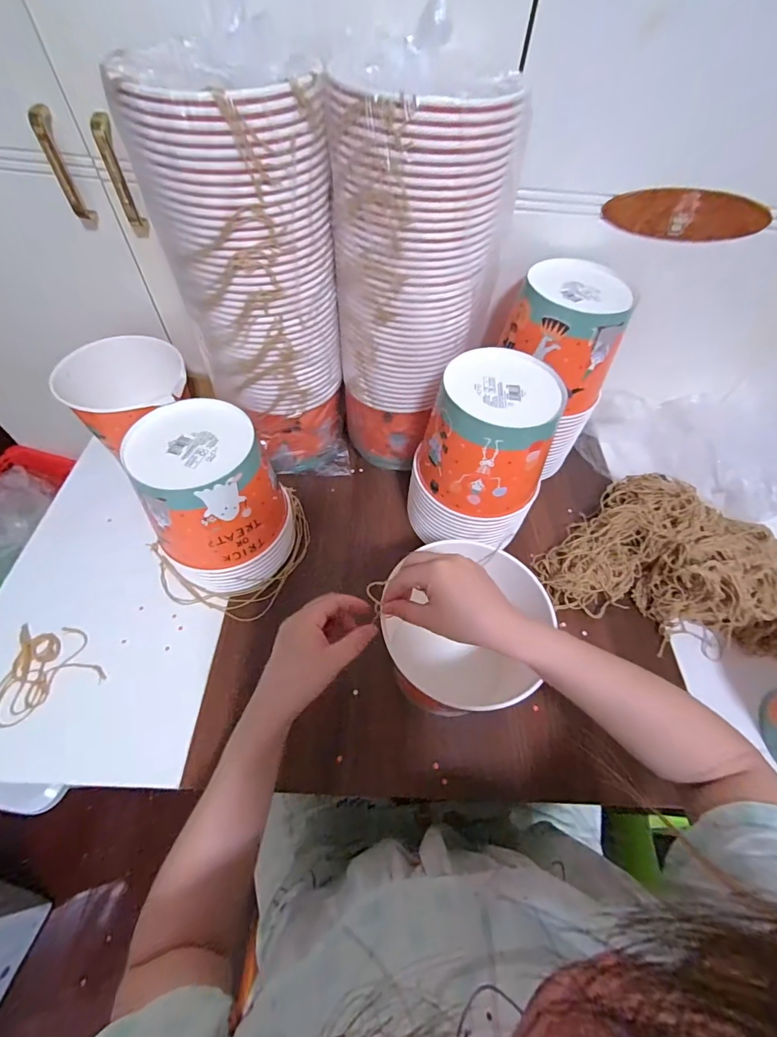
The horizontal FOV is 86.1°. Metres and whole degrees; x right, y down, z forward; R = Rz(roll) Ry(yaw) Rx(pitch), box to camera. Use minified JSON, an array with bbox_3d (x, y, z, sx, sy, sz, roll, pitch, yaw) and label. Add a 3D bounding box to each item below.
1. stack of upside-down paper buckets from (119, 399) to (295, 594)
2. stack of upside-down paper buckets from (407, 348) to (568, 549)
[{"bbox_3d":[-0.200,-0.018,0.497,0.153,0.181,0.150,-18,59,-15],"label":"stack of upside-down paper buckets"},{"bbox_3d":[0.116,-0.066,0.525,0.147,0.227,0.145,22,58,11],"label":"stack of upside-down paper buckets"}]

